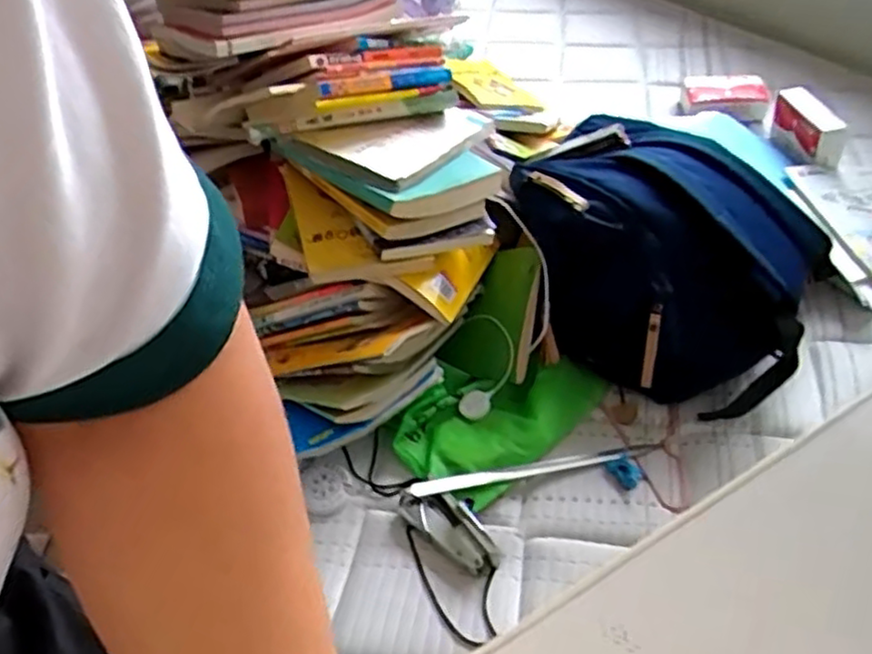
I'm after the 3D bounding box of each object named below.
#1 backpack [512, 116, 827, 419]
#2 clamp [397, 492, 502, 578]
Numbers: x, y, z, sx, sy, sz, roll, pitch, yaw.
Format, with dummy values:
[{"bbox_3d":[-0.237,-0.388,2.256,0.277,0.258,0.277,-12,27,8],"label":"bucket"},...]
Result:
[{"bbox_3d":[0.300,-0.117,0.932,0.387,0.204,0.369,21,50,22],"label":"backpack"},{"bbox_3d":[0.014,0.212,0.751,0.119,0.031,0.041,33,55,30],"label":"clamp"}]

